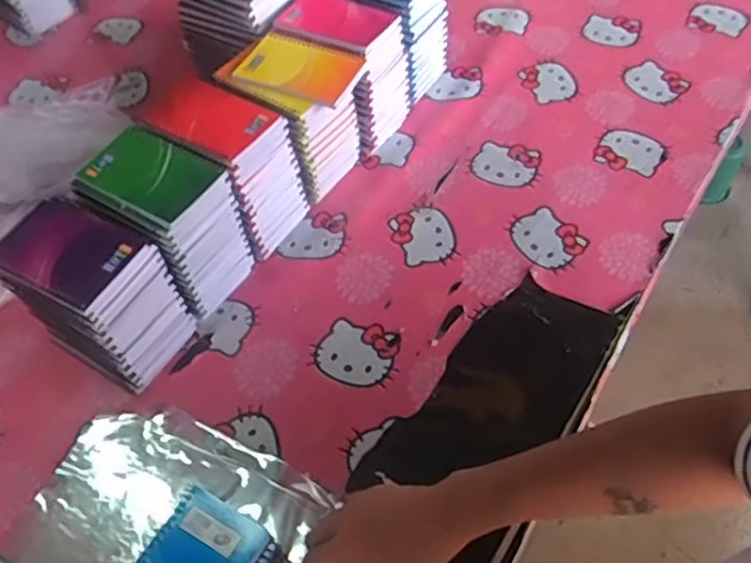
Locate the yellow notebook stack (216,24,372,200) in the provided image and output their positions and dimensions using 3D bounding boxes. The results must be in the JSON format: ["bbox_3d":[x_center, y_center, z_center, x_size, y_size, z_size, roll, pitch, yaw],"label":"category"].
[{"bbox_3d":[-0.093,-0.197,0.799,0.139,0.143,0.119,26,60,21],"label":"yellow notebook stack"}]

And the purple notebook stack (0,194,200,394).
[{"bbox_3d":[-0.268,0.010,0.655,0.123,0.154,0.099,24,59,20],"label":"purple notebook stack"}]

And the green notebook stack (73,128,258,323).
[{"bbox_3d":[-0.211,-0.062,0.701,0.130,0.153,0.101,29,61,22],"label":"green notebook stack"}]

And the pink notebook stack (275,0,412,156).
[{"bbox_3d":[-0.041,-0.262,0.845,0.144,0.141,0.114,26,60,21],"label":"pink notebook stack"}]

